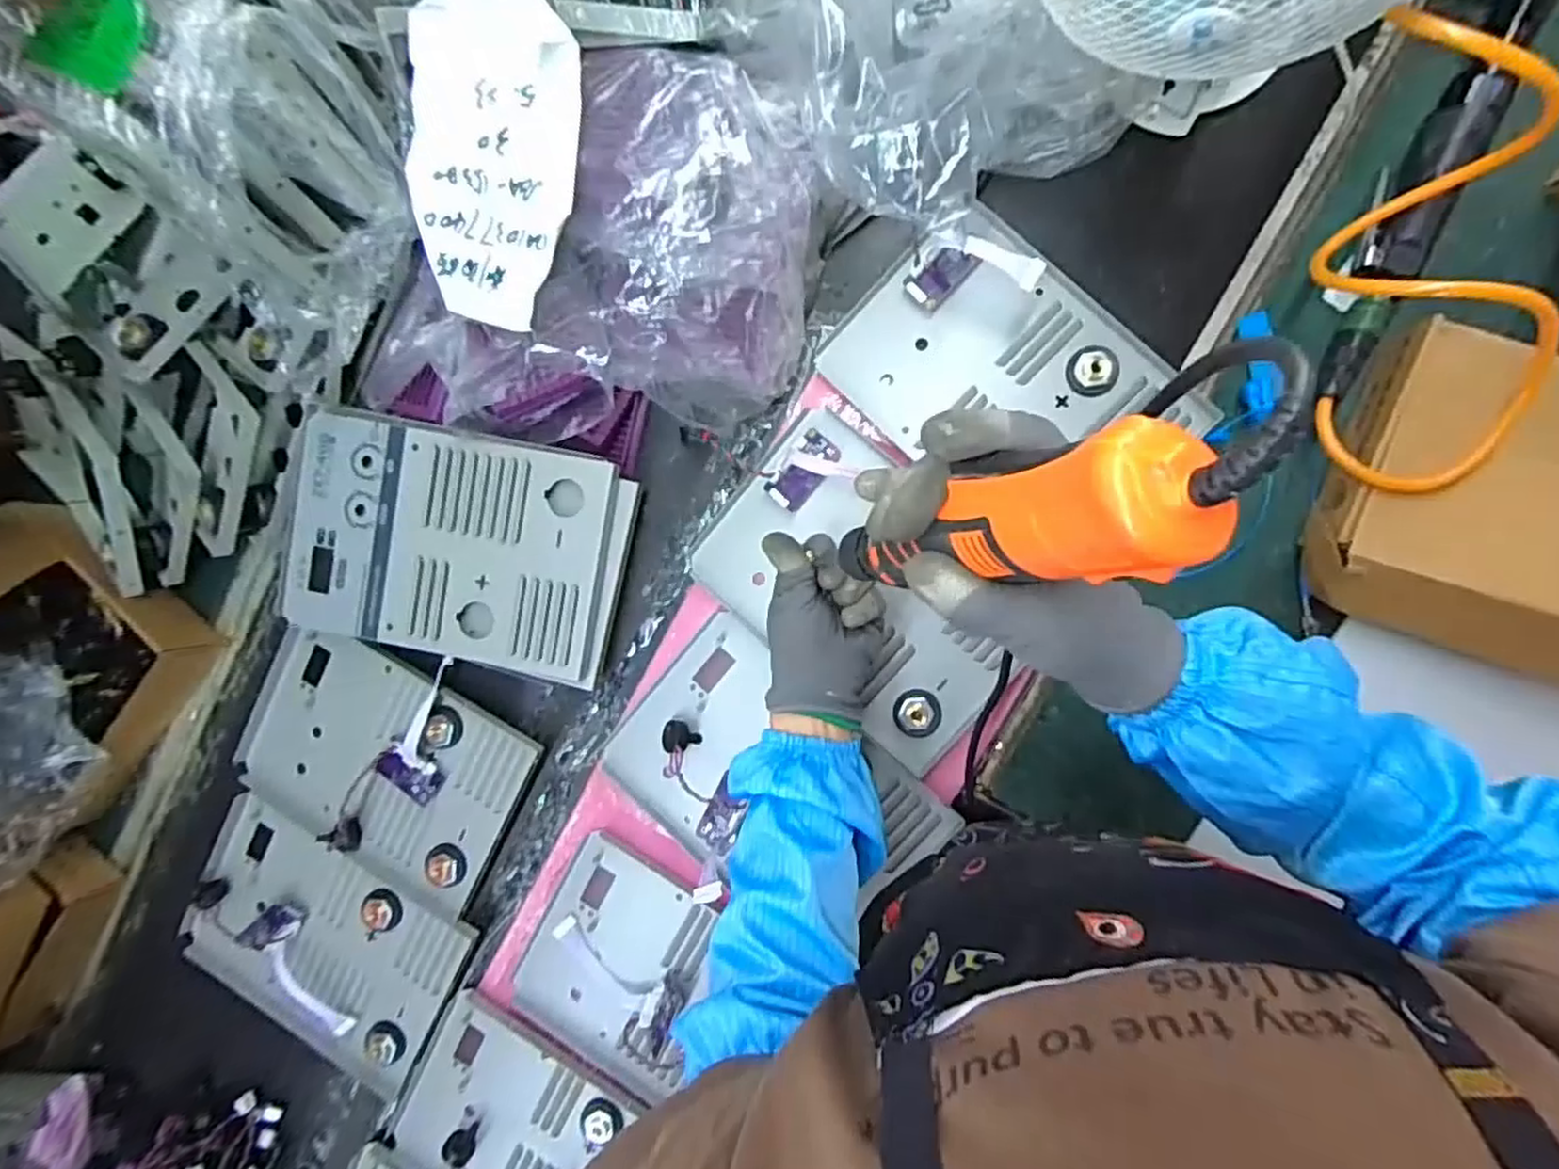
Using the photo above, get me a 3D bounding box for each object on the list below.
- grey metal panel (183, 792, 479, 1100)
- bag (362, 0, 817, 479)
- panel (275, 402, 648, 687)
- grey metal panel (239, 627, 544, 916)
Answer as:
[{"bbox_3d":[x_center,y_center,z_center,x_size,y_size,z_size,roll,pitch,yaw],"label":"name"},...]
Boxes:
[{"bbox_3d":[-0.423,0.328,0.672,0.260,0.025,0.183,27,96,5],"label":"grey metal panel"},{"bbox_3d":[-0.147,-0.239,0.552,0.319,0.150,0.273,16,95,6],"label":"bag"},{"bbox_3d":[-0.268,-0.032,0.610,0.266,0.030,0.183,12,94,4],"label":"panel"},{"bbox_3d":[-0.363,0.159,0.662,0.262,0.030,0.181,25,96,5],"label":"grey metal panel"}]

